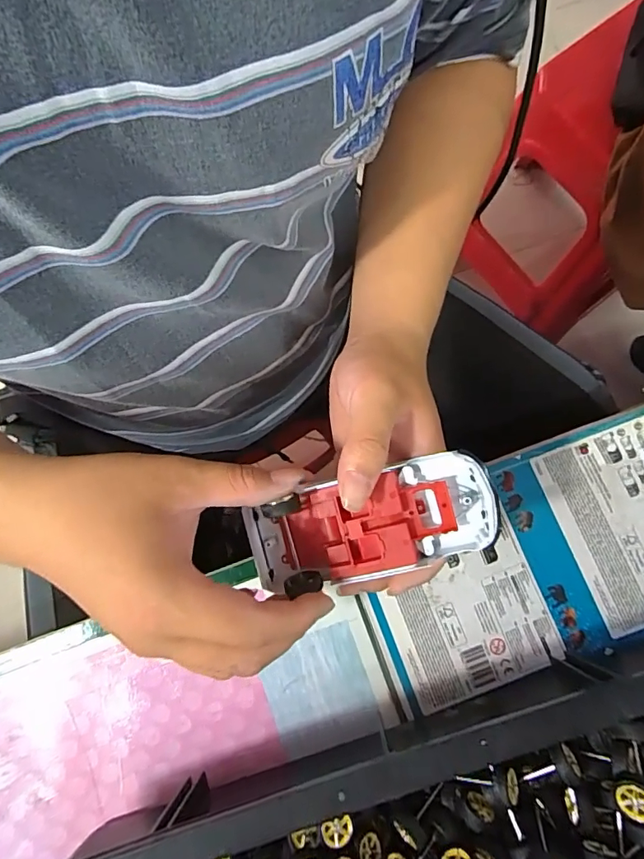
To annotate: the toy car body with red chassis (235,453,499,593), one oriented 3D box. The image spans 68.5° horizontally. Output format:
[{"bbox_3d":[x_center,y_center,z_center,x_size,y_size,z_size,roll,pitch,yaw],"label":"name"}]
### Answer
[{"bbox_3d":[0.023,0.051,0.253,0.130,0.027,0.049,-16,80,11],"label":"toy car body with red chassis"}]

